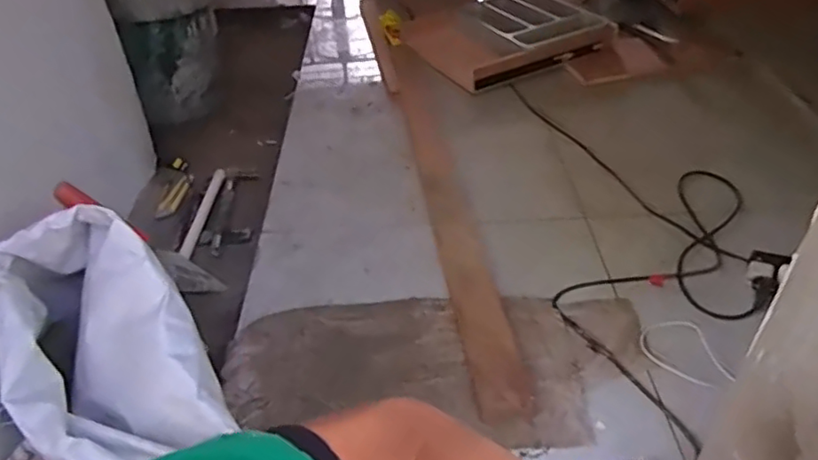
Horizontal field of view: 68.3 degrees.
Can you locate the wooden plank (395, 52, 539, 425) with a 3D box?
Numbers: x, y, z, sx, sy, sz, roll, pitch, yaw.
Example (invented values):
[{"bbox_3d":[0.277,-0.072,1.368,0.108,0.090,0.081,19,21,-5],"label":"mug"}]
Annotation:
[{"bbox_3d":[0.057,-0.108,1.214,0.078,0.019,1.115,-7,40,-5],"label":"wooden plank"}]

